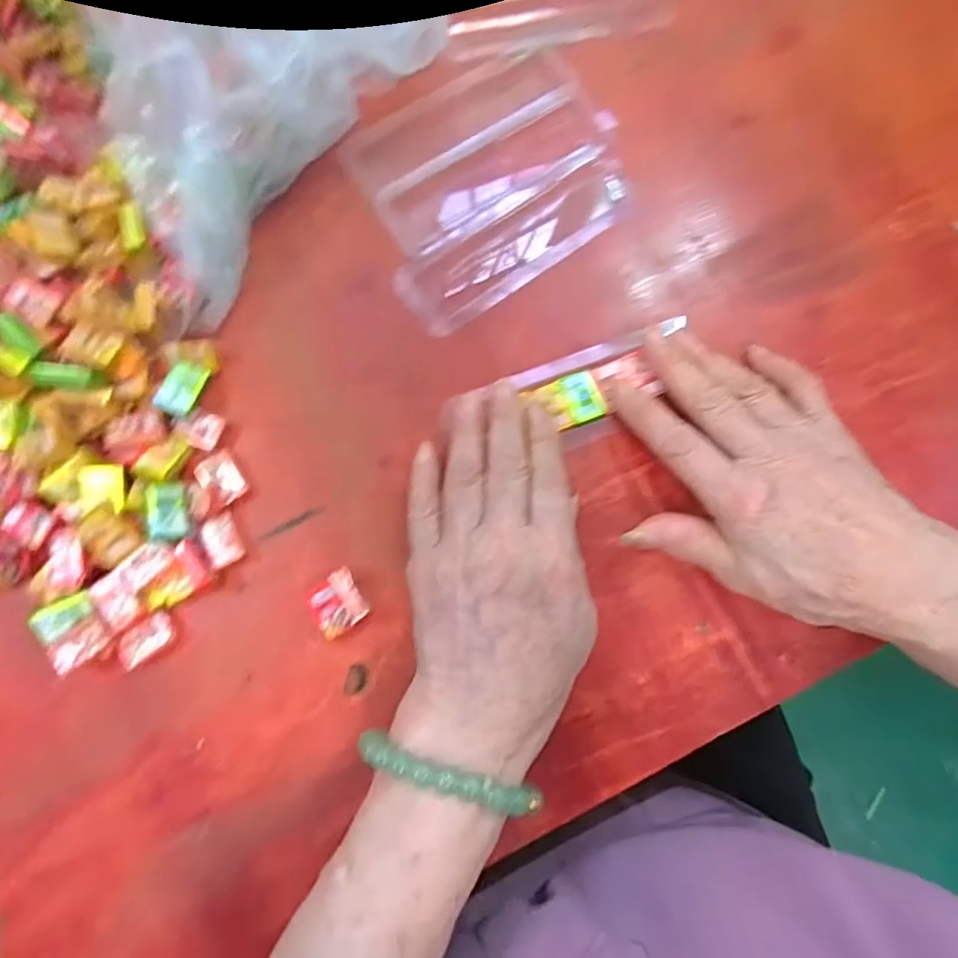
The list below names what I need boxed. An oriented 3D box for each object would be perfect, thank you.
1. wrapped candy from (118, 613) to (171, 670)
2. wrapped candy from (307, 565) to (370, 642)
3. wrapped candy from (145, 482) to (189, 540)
[{"bbox_3d":[-0.159,0.076,0.274,0.027,0.004,0.015,-38,82,-6],"label":"wrapped candy"},{"bbox_3d":[-0.067,0.059,0.276,0.026,0.019,0.025,-30,81,-5],"label":"wrapped candy"},{"bbox_3d":[-0.150,0.015,0.276,0.016,0.004,0.027,-11,80,-2],"label":"wrapped candy"}]

